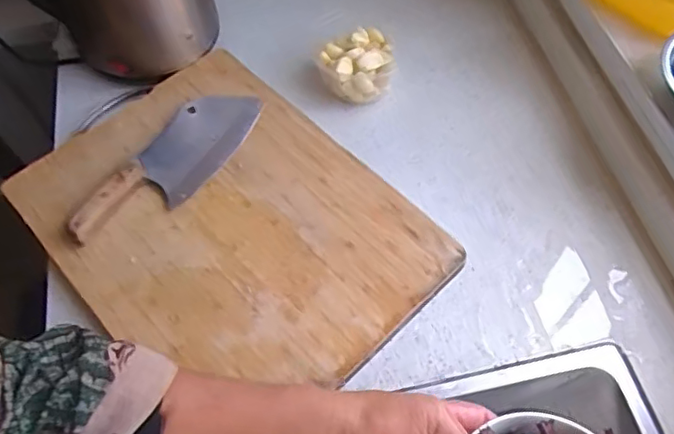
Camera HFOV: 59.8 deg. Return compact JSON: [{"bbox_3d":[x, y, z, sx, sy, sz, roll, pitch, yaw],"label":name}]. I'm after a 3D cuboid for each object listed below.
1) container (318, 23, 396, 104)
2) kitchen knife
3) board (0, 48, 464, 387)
[{"bbox_3d":[0.023,-0.175,0.664,0.080,0.057,0.088,9,60,7],"label":"container"},{"bbox_3d":[-0.168,-0.054,0.598,0.083,0.018,0.215,25,64,16],"label":"kitchen knife"},{"bbox_3d":[-0.111,-0.007,0.576,0.290,0.012,0.388,-36,62,-25],"label":"board"}]

